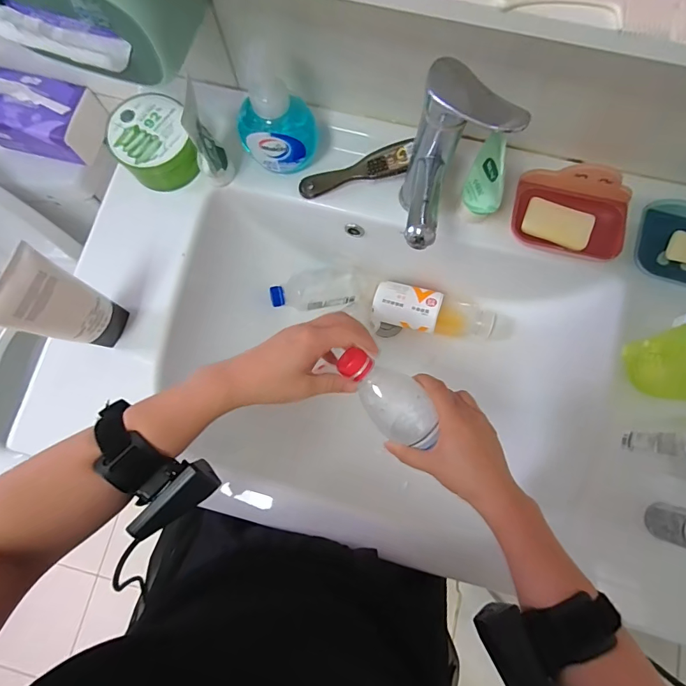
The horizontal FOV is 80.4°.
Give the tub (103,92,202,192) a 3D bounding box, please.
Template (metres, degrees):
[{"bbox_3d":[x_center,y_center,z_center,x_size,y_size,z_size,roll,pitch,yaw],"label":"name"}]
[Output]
[{"bbox_3d":[-0.237,-0.253,0.517,0.091,0.066,0.088,0,79,1],"label":"tub"}]

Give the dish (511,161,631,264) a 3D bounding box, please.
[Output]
[{"bbox_3d":[0.274,-0.154,0.482,0.130,0.056,0.088,9,79,3],"label":"dish"}]

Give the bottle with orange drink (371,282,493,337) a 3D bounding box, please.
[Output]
[{"bbox_3d":[0.140,-0.047,0.640,0.181,0.063,0.063,12,79,4],"label":"bottle with orange drink"}]

